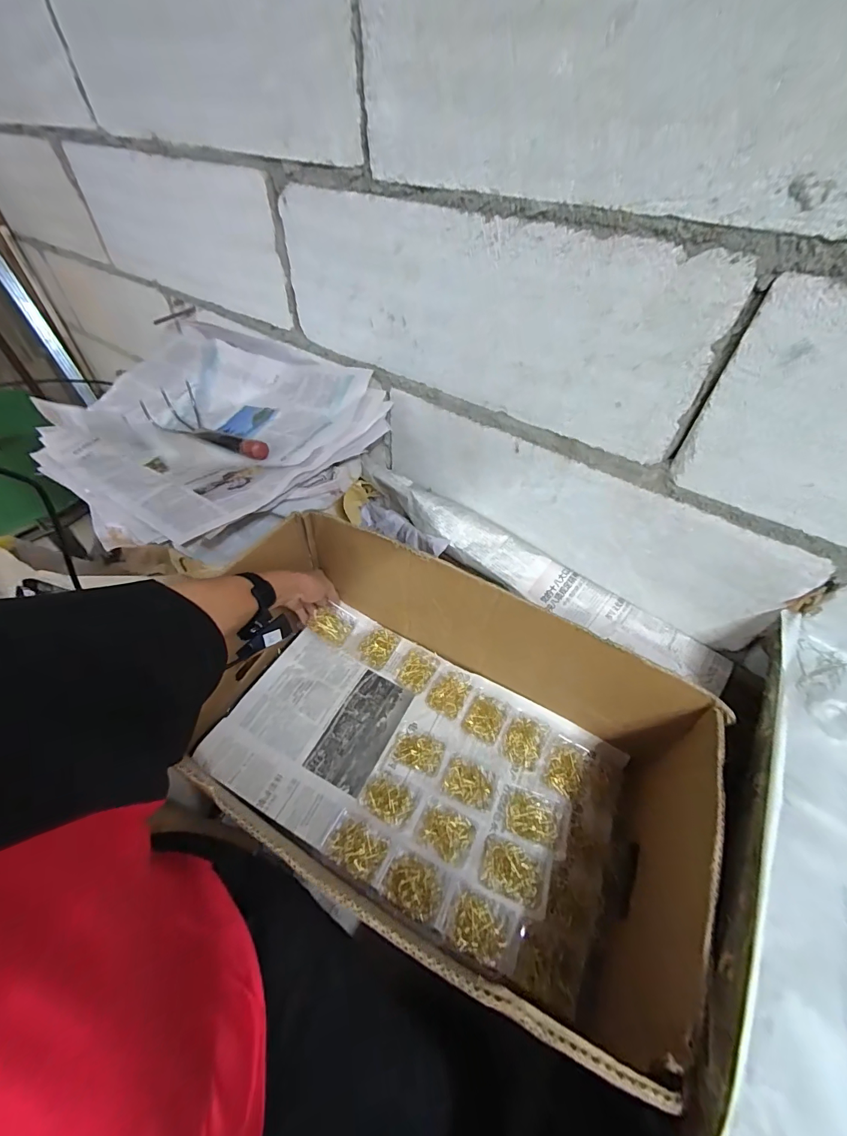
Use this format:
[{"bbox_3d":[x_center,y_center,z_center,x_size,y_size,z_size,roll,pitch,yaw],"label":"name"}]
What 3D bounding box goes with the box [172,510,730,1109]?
[{"bbox_3d":[-0.001,0.214,0.510,0.619,0.248,0.351,23,52,18],"label":"box"}]

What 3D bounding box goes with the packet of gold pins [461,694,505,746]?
[{"bbox_3d":[0.095,0.234,0.632,0.056,0.008,0.068,22,52,17],"label":"packet of gold pins"}]

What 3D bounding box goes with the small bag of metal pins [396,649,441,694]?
[{"bbox_3d":[-0.009,0.171,0.671,0.055,0.010,0.069,23,52,17],"label":"small bag of metal pins"}]

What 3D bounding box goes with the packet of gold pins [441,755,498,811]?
[{"bbox_3d":[0.066,0.302,0.573,0.071,0.006,0.054,19,51,14],"label":"packet of gold pins"}]

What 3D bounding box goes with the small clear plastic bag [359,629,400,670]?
[{"bbox_3d":[-0.075,0.135,0.689,0.050,0.006,0.068,32,61,2],"label":"small clear plastic bag"}]

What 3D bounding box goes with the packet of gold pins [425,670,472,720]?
[{"bbox_3d":[0.043,0.200,0.652,0.054,0.010,0.075,24,52,18],"label":"packet of gold pins"}]

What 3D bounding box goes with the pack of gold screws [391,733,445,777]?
[{"bbox_3d":[-0.006,0.266,0.592,0.070,0.012,0.052,16,50,12],"label":"pack of gold screws"}]

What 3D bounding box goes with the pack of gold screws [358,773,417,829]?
[{"bbox_3d":[-0.047,0.315,0.553,0.071,0.007,0.051,21,52,16],"label":"pack of gold screws"}]

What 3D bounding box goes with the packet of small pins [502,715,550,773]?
[{"bbox_3d":[0.155,0.263,0.613,0.058,0.009,0.072,22,52,17],"label":"packet of small pins"}]

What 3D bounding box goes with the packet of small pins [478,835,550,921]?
[{"bbox_3d":[0.114,0.377,0.504,0.080,0.013,0.068,18,51,13],"label":"packet of small pins"}]

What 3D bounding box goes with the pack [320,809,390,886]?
[{"bbox_3d":[-0.085,0.355,0.518,0.076,0.008,0.053,23,52,17],"label":"pack"}]

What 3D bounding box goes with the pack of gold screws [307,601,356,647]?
[{"bbox_3d":[-0.154,0.094,0.688,0.071,0.019,0.060,33,61,-20],"label":"pack of gold screws"}]

